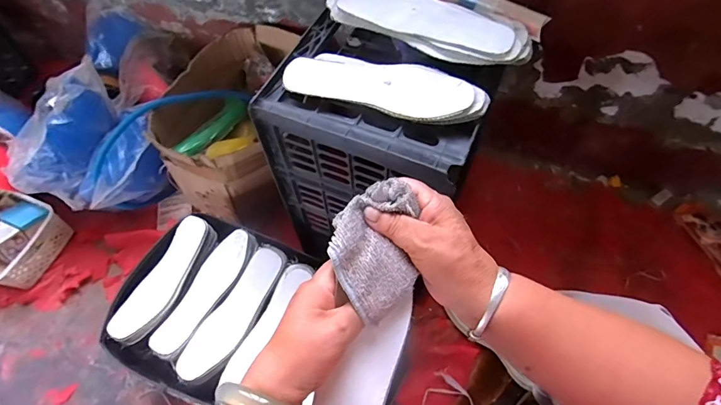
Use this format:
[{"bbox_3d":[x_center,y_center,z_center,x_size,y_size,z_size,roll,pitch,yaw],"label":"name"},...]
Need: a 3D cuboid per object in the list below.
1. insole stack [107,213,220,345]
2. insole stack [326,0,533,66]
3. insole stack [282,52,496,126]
[{"bbox_3d":[-0.335,0.133,0.696,0.073,0.036,0.233,19,61,13],"label":"insole stack"},{"bbox_3d":[0.083,-0.237,0.523,0.281,0.039,0.101,16,61,12],"label":"insole stack"},{"bbox_3d":[0.030,-0.147,0.496,0.245,0.015,0.080,12,60,9],"label":"insole stack"}]

